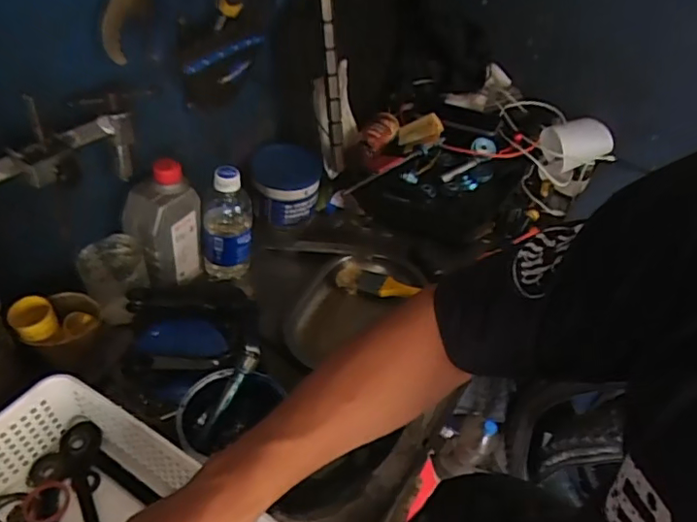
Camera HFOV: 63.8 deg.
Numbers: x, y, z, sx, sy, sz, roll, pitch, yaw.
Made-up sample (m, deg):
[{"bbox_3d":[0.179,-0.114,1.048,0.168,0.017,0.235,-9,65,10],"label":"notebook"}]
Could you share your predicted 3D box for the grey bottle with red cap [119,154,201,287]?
[{"bbox_3d":[-0.217,-0.040,0.672,0.049,0.154,0.082,35,50,27],"label":"grey bottle with red cap"}]

